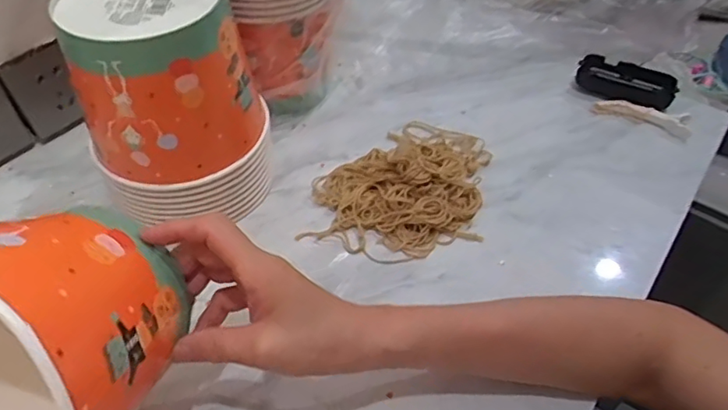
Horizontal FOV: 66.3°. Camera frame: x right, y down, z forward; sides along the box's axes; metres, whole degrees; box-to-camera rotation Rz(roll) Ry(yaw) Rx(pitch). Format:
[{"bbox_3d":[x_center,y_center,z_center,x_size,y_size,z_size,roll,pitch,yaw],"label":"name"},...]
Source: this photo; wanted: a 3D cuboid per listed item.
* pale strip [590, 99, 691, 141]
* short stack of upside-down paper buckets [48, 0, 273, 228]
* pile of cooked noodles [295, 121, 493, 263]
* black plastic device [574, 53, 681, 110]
[{"bbox_3d":[0.317,-0.103,0.635,0.104,0.016,0.028,22,53,17],"label":"pale strip"},{"bbox_3d":[-0.163,-0.088,0.498,0.144,0.197,0.140,-10,50,-9],"label":"short stack of upside-down paper buckets"},{"bbox_3d":[0.039,-0.035,0.552,0.158,0.046,0.185,11,50,8],"label":"pile of cooked noodles"},{"bbox_3d":[0.317,-0.147,0.675,0.110,0.032,0.054,27,54,21],"label":"black plastic device"}]

